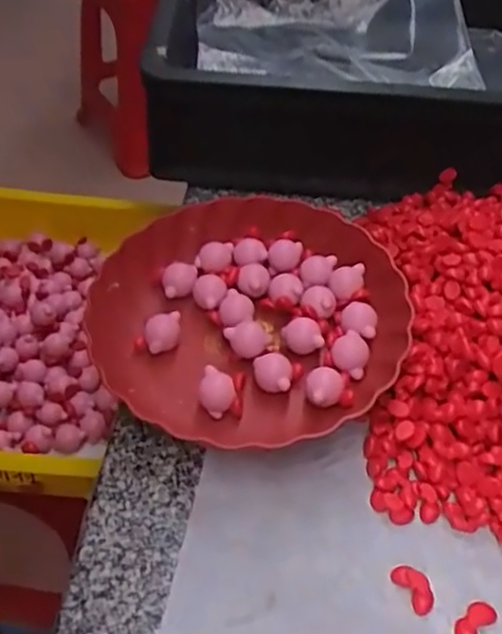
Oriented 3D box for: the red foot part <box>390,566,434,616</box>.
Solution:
[{"bbox_3d":[0.104,0.170,0.422,0.015,0.009,0.031,-22,53,-22],"label":"red foot part"}]

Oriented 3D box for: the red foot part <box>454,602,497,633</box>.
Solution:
[{"bbox_3d":[0.138,0.189,0.412,0.032,0.006,0.016,-35,59,-29],"label":"red foot part"}]

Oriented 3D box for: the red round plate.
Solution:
[{"bbox_3d":[-0.004,-0.005,0.536,0.233,0.056,0.224,2,48,-2],"label":"red round plate"}]

